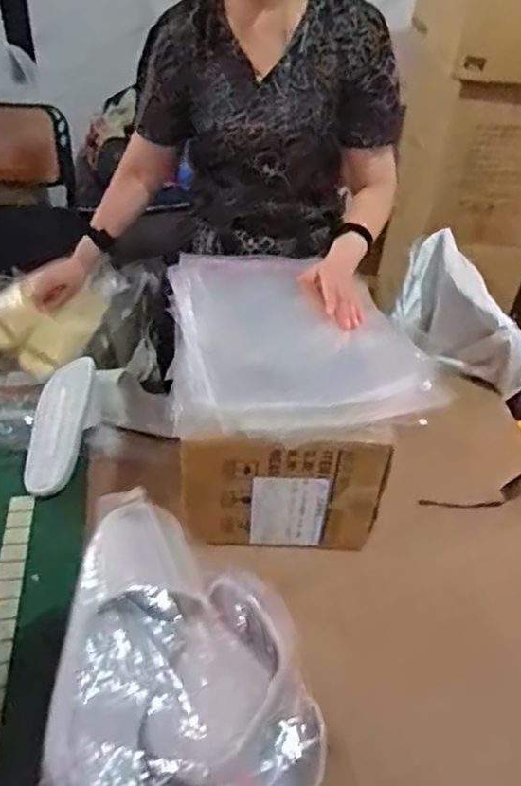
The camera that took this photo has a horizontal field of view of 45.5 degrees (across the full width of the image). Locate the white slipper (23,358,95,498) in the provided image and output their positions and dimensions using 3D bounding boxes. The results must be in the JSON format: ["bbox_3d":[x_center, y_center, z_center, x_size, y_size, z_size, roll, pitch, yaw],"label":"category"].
[{"bbox_3d":[-0.350,0.055,1.072,0.097,0.028,0.253,5,62,0],"label":"white slipper"}]

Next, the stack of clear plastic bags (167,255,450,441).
[{"bbox_3d":[0.057,-0.101,0.944,0.382,0.068,0.388,-3,42,-9],"label":"stack of clear plastic bags"}]

